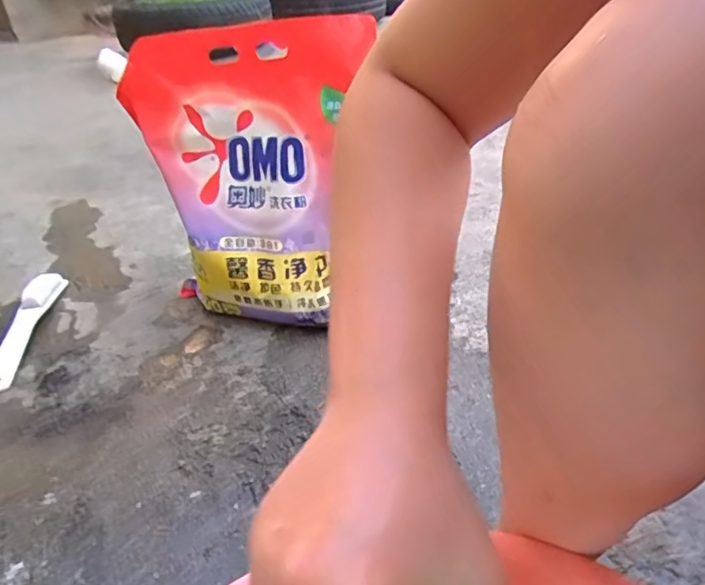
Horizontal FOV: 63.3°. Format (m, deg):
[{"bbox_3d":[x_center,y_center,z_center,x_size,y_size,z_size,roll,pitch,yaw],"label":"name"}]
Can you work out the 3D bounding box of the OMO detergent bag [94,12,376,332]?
[{"bbox_3d":[-0.137,-0.122,0.703,0.279,0.384,0.081,7,35,13],"label":"OMO detergent bag"}]

